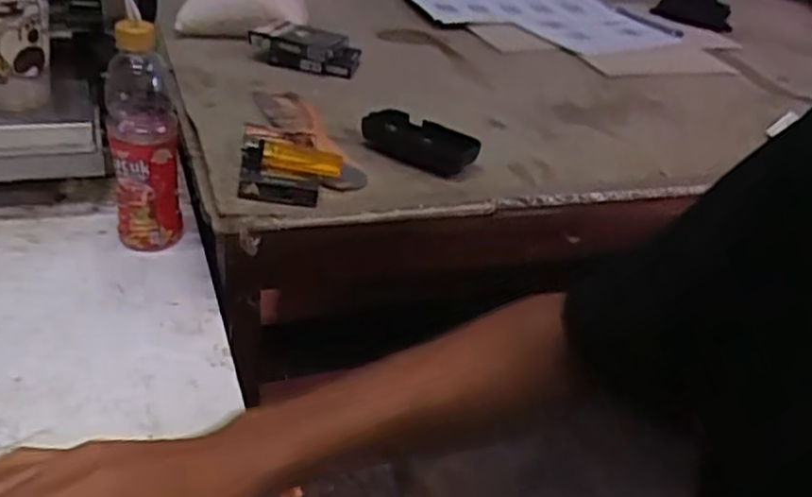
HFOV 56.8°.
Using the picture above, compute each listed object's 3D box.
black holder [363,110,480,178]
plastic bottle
[{"bbox_3d":[0.011,-0.097,0.680,0.103,0.027,0.046,29,38,27],"label":"black holder"},{"bbox_3d":[-0.224,-0.094,0.640,0.053,0.191,0.059,-5,34,-18],"label":"plastic bottle"}]

